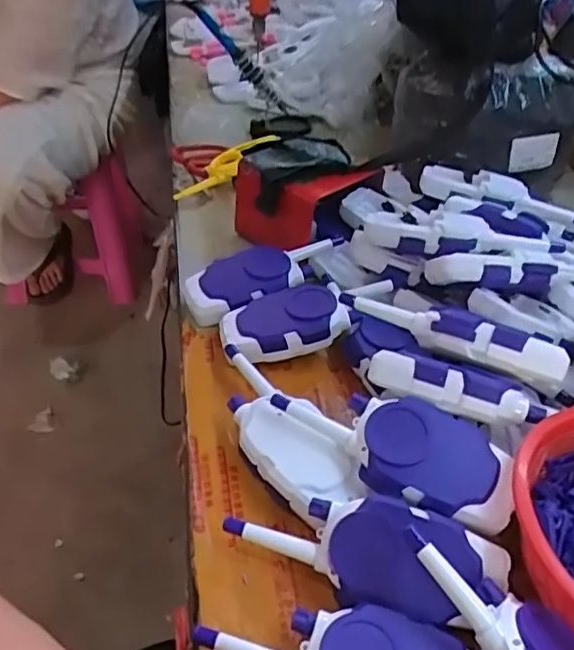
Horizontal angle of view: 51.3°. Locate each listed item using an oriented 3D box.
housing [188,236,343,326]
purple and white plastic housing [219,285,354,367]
[{"bbox_3d":[-0.015,-0.046,0.577,0.170,0.034,0.065,-15,45,-22],"label":"housing"},{"bbox_3d":[-0.001,-0.005,0.522,0.116,0.043,0.069,-9,43,-16],"label":"purple and white plastic housing"}]

